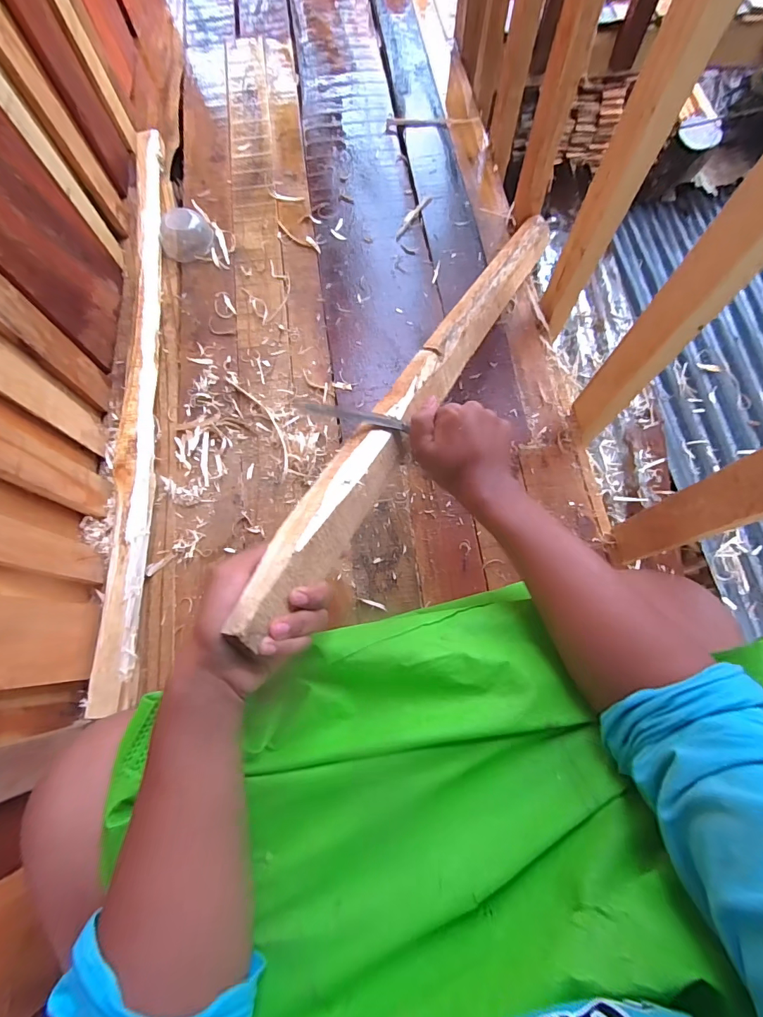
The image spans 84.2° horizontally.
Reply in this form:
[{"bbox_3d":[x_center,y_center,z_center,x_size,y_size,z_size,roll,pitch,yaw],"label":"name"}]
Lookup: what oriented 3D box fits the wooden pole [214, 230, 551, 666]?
[{"bbox_3d":[0.071,-0.177,0.502,0.048,0.041,0.757,27,57,9],"label":"wooden pole"}]

